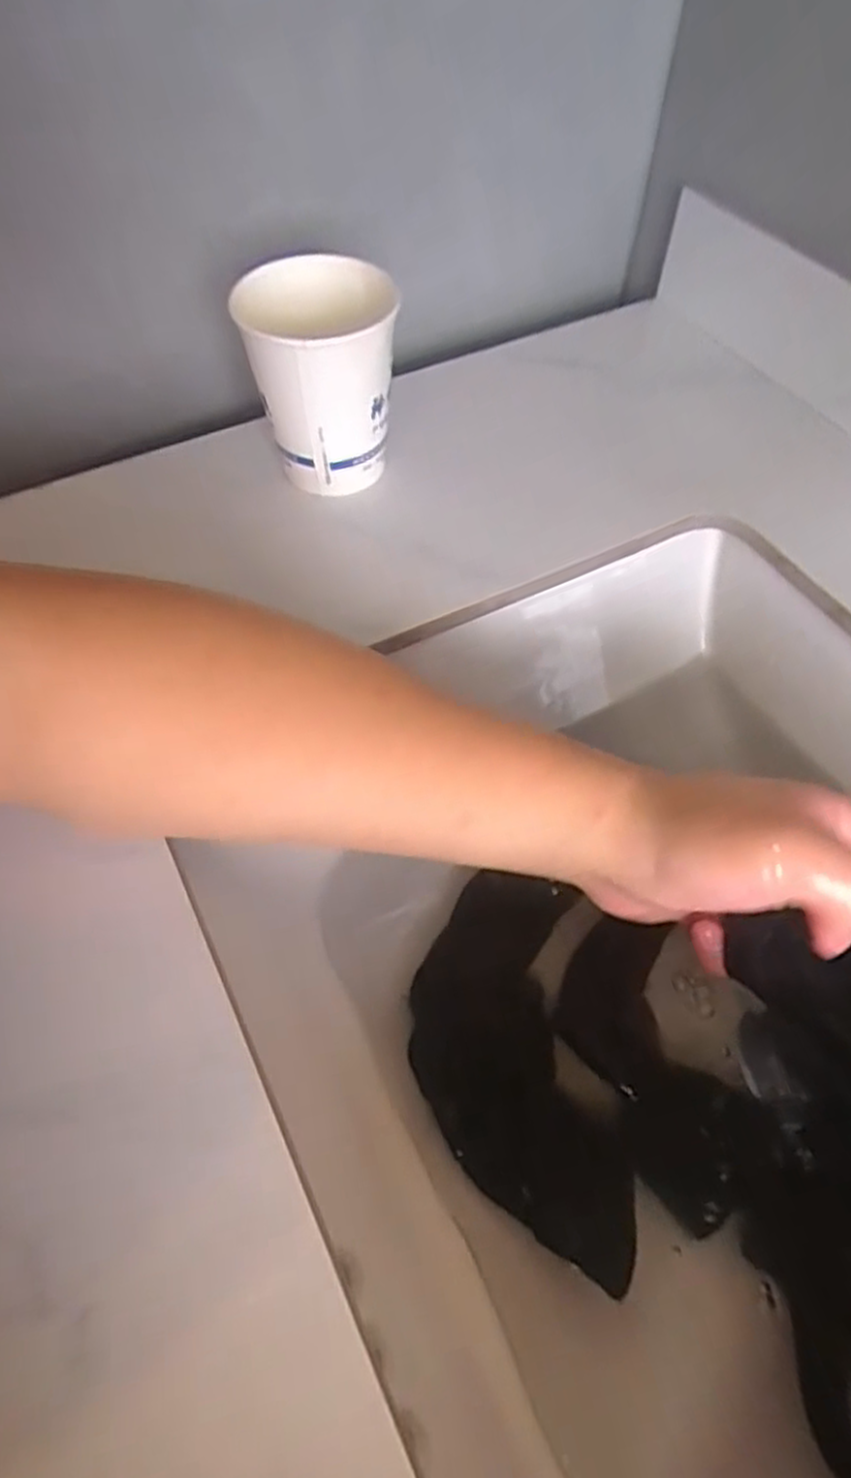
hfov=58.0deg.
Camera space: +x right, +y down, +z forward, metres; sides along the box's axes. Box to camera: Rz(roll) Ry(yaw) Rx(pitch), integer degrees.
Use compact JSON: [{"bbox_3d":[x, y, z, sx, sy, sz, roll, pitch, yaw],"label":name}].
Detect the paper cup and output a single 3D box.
[{"bbox_3d":[-0.047,-0.165,0.360,0.066,0.087,0.069,-11,57,-6],"label":"paper cup"}]

